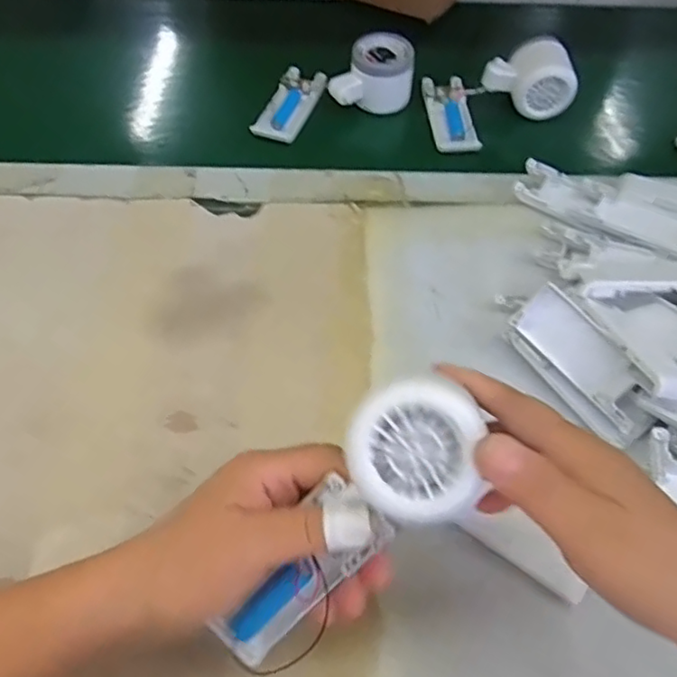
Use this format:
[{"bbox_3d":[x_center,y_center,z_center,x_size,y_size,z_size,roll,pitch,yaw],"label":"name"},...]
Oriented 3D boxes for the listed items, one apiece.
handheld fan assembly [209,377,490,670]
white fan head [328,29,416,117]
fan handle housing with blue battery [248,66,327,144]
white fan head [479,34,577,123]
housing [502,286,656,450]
[{"bbox_3d":[0.002,0.089,0.261,0.050,0.168,0.031,47,27,23],"label":"handheld fan assembly"},{"bbox_3d":[0.034,-0.257,0.581,0.079,0.052,0.056,2,61,2],"label":"white fan head"},{"bbox_3d":[-0.047,-0.235,0.594,0.041,0.017,0.101,19,63,11],"label":"fan handle housing with blue battery"},{"bbox_3d":[0.189,-0.257,0.581,0.084,0.045,0.055,18,62,10],"label":"white fan head"},{"bbox_3d":[0.166,0.019,0.405,0.051,0.020,0.109,-47,73,20],"label":"housing"}]

